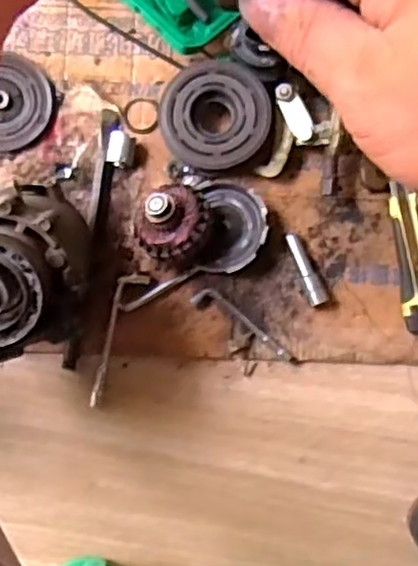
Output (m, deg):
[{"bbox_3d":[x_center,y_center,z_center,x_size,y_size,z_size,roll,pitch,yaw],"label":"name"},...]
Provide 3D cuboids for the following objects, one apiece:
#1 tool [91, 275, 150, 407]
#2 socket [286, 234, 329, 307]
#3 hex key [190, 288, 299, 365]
[{"bbox_3d":[-0.100,0.057,0.699,0.029,0.014,0.142,21,85,1],"label":"tool"},{"bbox_3d":[0.098,-0.014,0.706,0.018,0.021,0.080,-26,86,-3],"label":"socket"},{"bbox_3d":[0.040,0.042,0.706,0.125,0.006,0.022,32,85,2],"label":"hex key"}]

